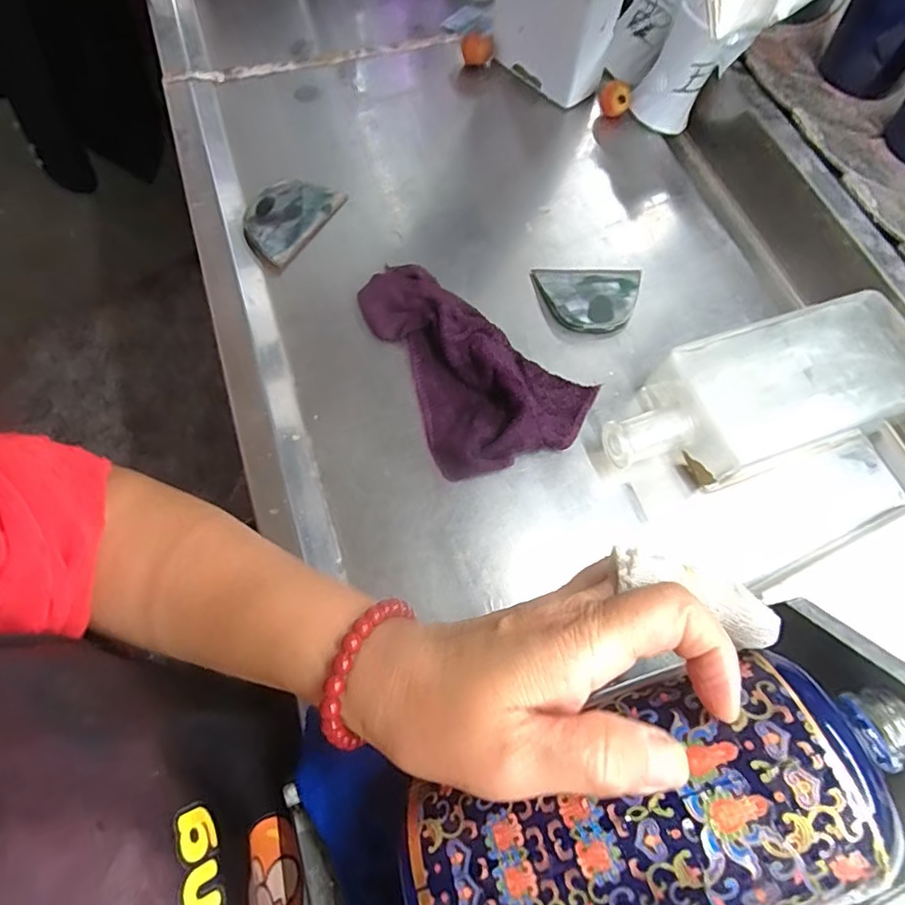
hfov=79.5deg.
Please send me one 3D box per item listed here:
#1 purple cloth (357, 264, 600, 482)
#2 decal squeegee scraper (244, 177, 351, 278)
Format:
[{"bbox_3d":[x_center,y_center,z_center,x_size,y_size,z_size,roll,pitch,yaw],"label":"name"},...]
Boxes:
[{"bbox_3d":[0.014,-0.076,0.383,0.114,0.029,0.175,-24,71,-9],"label":"purple cloth"},{"bbox_3d":[-0.134,-0.188,0.437,0.051,0.013,0.094,28,71,10],"label":"decal squeegee scraper"}]

